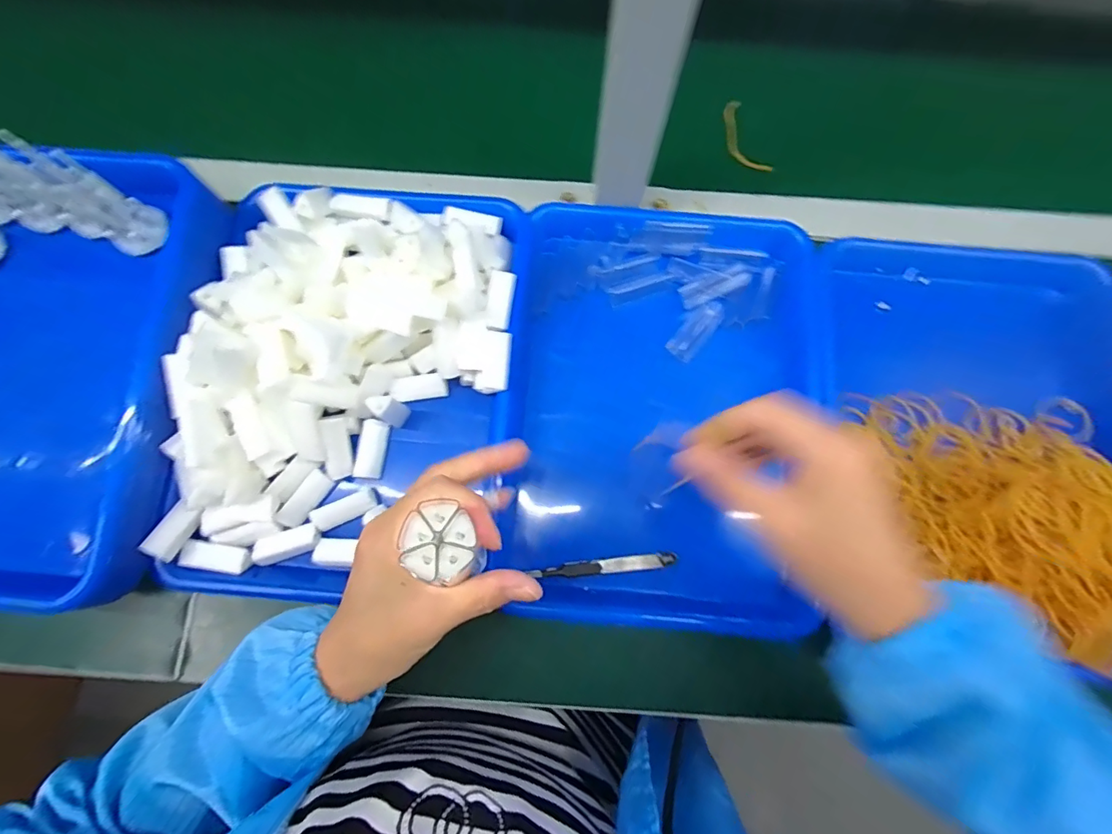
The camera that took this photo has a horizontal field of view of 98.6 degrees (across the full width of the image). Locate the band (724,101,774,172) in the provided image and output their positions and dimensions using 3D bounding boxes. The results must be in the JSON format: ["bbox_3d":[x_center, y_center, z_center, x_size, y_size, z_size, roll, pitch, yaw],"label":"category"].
[{"bbox_3d":[0.179,-0.270,0.464,0.030,0.009,0.084,-18,78,-4],"label":"band"}]

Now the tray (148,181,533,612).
[{"bbox_3d":[-0.153,-0.031,0.363,0.239,0.090,0.325,5,77,1],"label":"tray"}]

